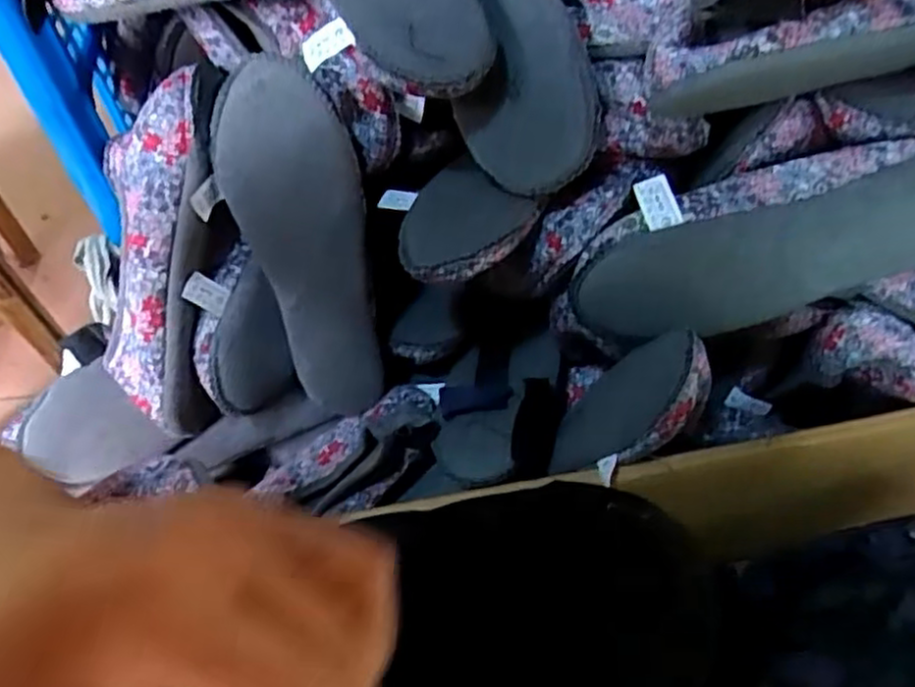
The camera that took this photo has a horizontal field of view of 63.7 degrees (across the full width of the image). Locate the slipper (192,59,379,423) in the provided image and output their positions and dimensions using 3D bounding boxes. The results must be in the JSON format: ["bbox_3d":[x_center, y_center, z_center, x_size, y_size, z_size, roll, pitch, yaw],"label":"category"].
[{"bbox_3d":[-0.110,-0.062,0.517,0.100,0.251,0.039,-15,23,-7],"label":"slipper"}]

